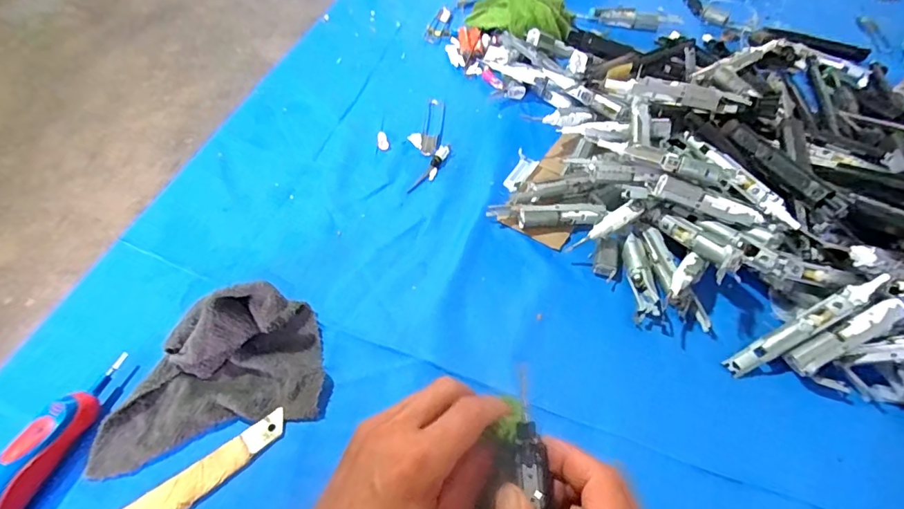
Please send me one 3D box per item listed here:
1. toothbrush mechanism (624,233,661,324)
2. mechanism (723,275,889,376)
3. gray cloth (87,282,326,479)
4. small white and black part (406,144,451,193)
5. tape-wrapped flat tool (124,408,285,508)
[{"bbox_3d":[0.161,0.020,0.405,0.018,0.020,0.080,3,54,-1],"label":"toothbrush mechanism"},{"bbox_3d":[0.272,0.054,0.361,0.129,0.010,0.016,-35,57,7],"label":"mechanism"},{"bbox_3d":[-0.172,0.080,0.325,0.150,0.052,0.085,-13,56,-13],"label":"gray cloth"},{"bbox_3d":[-0.021,-0.089,0.484,0.014,0.004,0.075,24,56,13],"label":"small white and black part"},{"bbox_3d":[-0.164,0.145,0.305,0.119,0.006,0.023,-32,62,-24],"label":"tape-wrapped flat tool"}]

